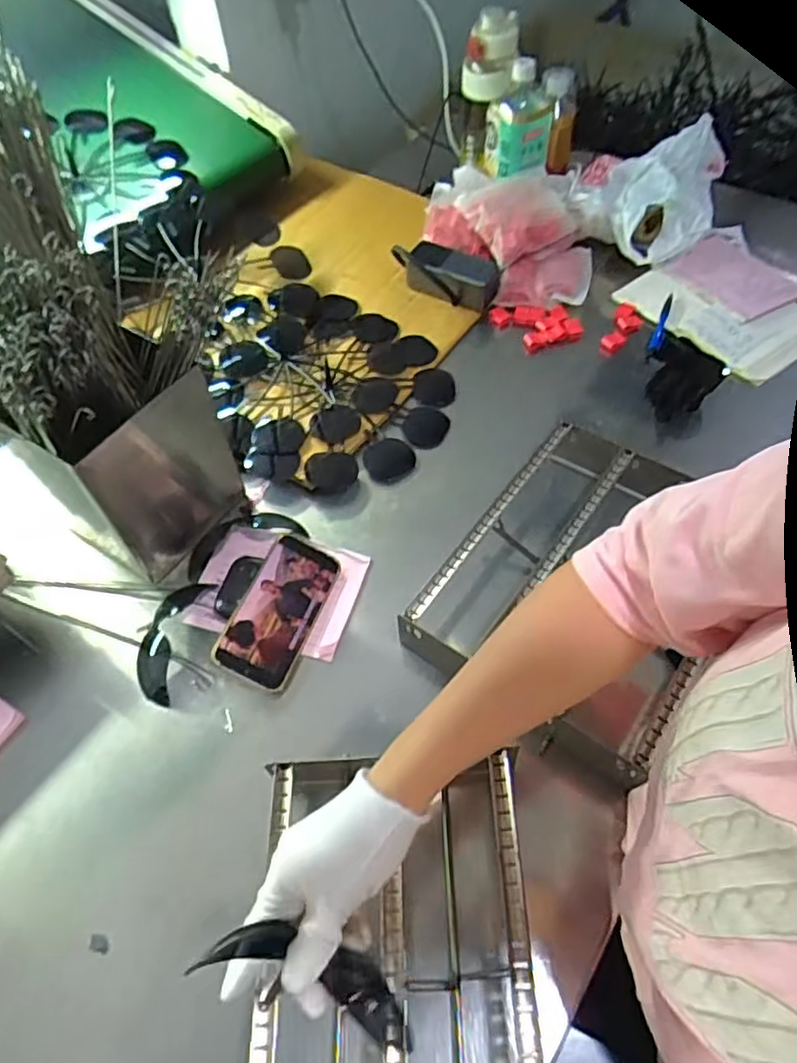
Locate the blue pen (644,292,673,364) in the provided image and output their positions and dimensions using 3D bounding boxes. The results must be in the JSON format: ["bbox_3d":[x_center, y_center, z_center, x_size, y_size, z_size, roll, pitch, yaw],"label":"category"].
[{"bbox_3d":[0.360,-0.279,0.872,0.016,0.015,0.134,19,58,15],"label":"blue pen"}]

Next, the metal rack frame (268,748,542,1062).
[{"bbox_3d":[0.000,0.324,0.453,0.190,0.071,0.304,-3,55,1],"label":"metal rack frame"}]

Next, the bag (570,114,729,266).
[{"bbox_3d":[0.366,-0.503,0.950,0.200,0.119,0.189,16,57,14],"label":"bag"}]

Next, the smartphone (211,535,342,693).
[{"bbox_3d":[-0.120,0.079,0.647,0.076,0.017,0.158,32,58,-11],"label":"smartphone"}]

